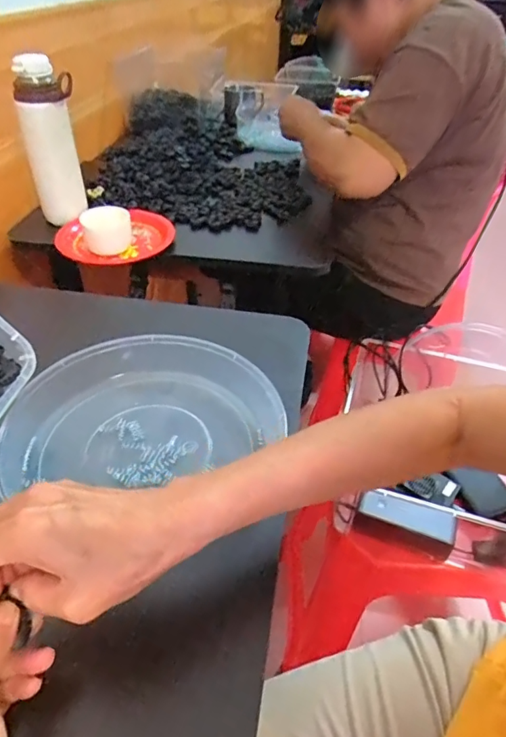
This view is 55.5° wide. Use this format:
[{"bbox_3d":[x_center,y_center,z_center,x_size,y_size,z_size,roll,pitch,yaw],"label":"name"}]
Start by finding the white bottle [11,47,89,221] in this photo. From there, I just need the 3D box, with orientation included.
[{"bbox_3d":[-0.285,-0.319,0.686,0.069,0.202,0.055,21,44,20],"label":"white bottle"}]

